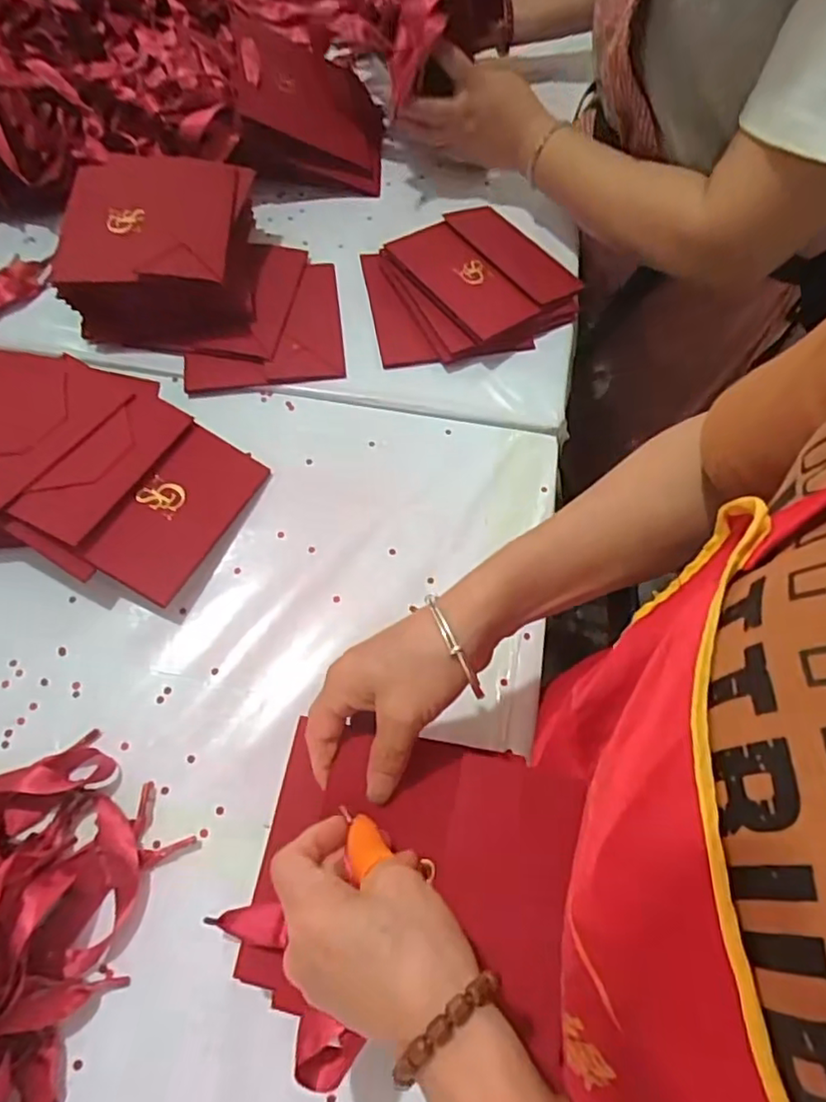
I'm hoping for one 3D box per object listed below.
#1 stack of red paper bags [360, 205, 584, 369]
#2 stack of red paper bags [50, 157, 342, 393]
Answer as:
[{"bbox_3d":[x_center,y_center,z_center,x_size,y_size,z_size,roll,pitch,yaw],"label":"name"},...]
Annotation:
[{"bbox_3d":[0.050,-0.246,0.580,0.184,0.032,0.157,-16,66,-8],"label":"stack of red paper bags"},{"bbox_3d":[-0.180,-0.249,0.554,0.220,0.078,0.215,-6,65,-4],"label":"stack of red paper bags"}]

